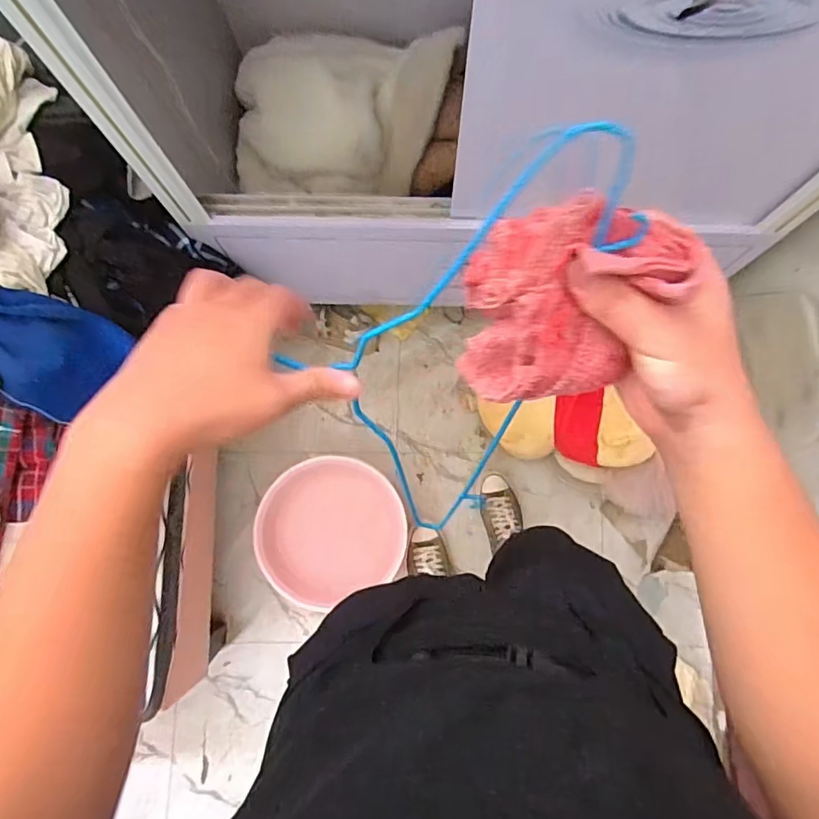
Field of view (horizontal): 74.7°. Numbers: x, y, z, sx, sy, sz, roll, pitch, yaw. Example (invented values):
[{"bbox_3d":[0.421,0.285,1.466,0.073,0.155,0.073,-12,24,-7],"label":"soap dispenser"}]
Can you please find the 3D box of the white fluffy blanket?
[{"bbox_3d":[-0.158,-0.606,1.139,0.469,0.233,0.240,2,81,1],"label":"white fluffy blanket"}]

